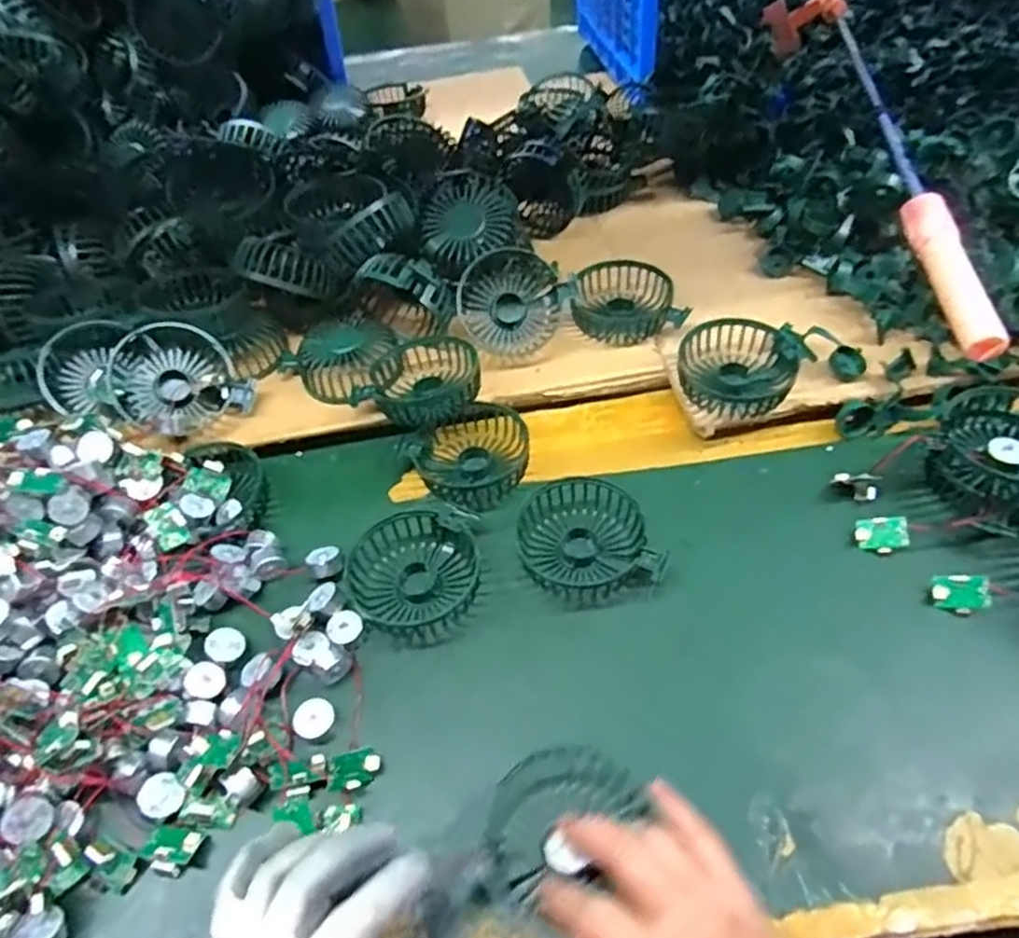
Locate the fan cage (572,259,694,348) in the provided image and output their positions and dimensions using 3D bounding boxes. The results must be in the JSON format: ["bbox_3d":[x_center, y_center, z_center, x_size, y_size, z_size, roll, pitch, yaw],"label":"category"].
[{"bbox_3d":[0.098,-0.145,0.604,0.089,0.034,0.085,-11,50,-3],"label":"fan cage"}]

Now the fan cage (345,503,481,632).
[{"bbox_3d":[-0.065,0.068,0.471,0.087,0.026,0.082,-7,50,0],"label":"fan cage"}]

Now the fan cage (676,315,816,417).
[{"bbox_3d":[0.182,-0.081,0.535,0.096,0.028,0.087,0,51,6],"label":"fan cage"}]

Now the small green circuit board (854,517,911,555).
[{"bbox_3d":[0.250,0.044,0.461,0.031,0.004,0.025,-8,67,19],"label":"small green circuit board"}]

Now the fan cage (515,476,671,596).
[{"bbox_3d":[0.053,0.048,0.480,0.092,0.027,0.086,-7,50,0],"label":"fan cage"}]

